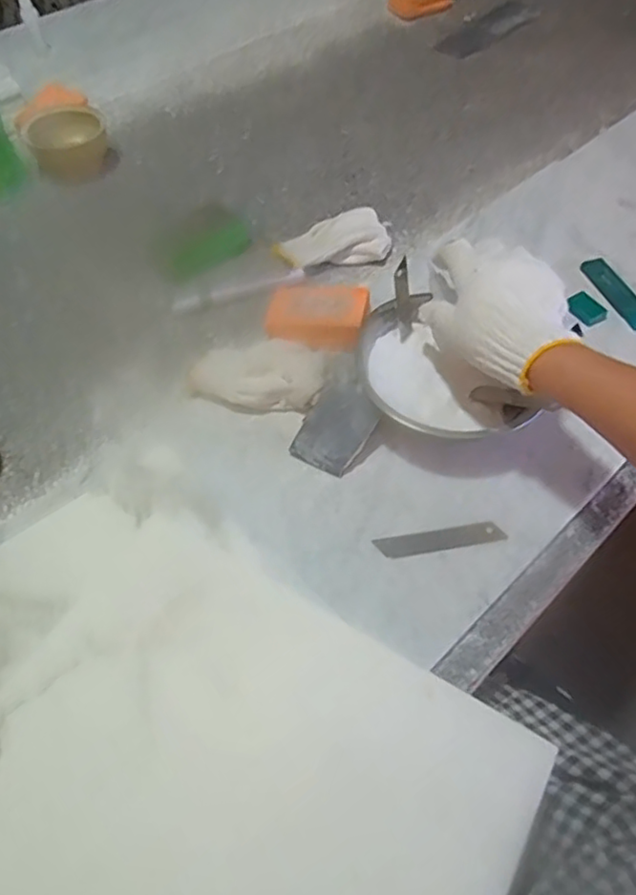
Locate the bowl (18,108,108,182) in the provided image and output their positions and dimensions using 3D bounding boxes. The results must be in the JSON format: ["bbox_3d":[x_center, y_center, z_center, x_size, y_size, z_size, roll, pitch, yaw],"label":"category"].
[{"bbox_3d":[-0.299,-0.367,0.755,0.092,0.049,0.071,-14,55,-9],"label":"bowl"}]

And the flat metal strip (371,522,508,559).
[{"bbox_3d":[0.095,0.072,0.487,0.098,0.004,0.018,-9,56,-3],"label":"flat metal strip"}]

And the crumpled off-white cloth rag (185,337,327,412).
[{"bbox_3d":[-0.053,-0.064,0.564,0.114,0.036,0.073,7,55,6],"label":"crumpled off-white cloth rag"}]

